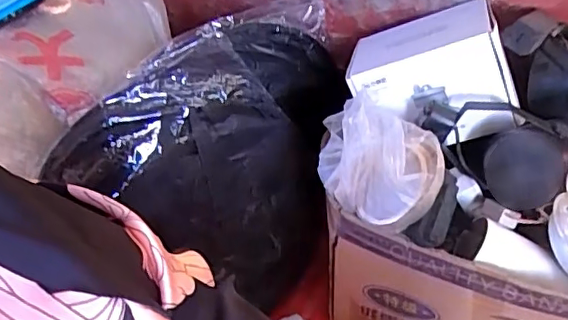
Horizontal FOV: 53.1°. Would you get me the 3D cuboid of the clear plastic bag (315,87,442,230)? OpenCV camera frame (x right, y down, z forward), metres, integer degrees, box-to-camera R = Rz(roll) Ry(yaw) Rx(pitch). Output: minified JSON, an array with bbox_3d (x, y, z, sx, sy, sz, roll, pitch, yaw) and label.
[{"bbox_3d":[0.113,0.003,0.695,0.154,0.127,0.116,9,47,17],"label":"clear plastic bag"}]

